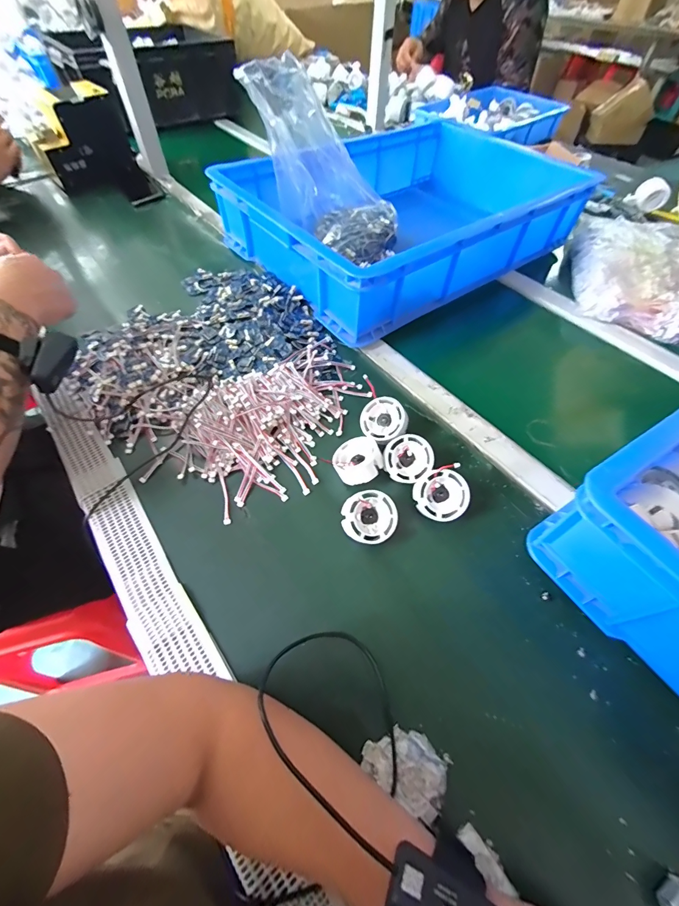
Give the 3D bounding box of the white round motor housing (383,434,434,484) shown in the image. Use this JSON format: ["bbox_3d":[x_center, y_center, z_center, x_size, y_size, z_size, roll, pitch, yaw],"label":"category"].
[{"bbox_3d":[0.078,0.005,0.414,0.054,0.018,0.050,0,92,-6],"label":"white round motor housing"}]

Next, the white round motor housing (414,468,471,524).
[{"bbox_3d":[0.111,0.046,0.391,0.056,0.018,0.052,-1,86,8],"label":"white round motor housing"}]

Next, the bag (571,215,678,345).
[{"bbox_3d":[0.533,-0.332,0.647,0.193,0.057,0.320,15,58,7],"label":"bag"}]

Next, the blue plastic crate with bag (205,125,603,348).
[{"bbox_3d":[0.131,-0.465,0.680,0.596,0.118,0.414,-32,64,-21],"label":"blue plastic crate with bag"}]

